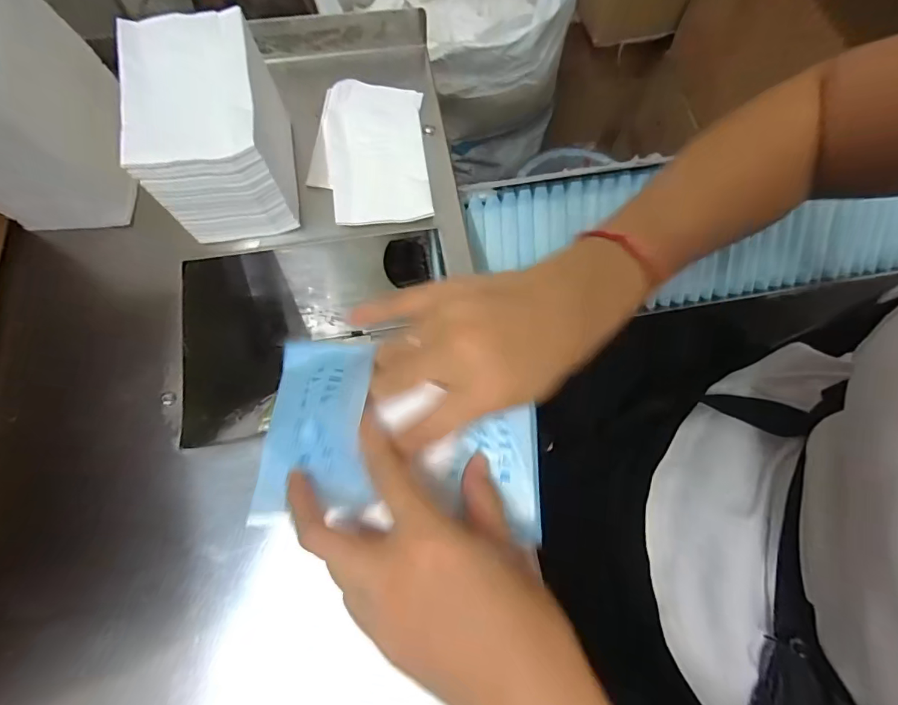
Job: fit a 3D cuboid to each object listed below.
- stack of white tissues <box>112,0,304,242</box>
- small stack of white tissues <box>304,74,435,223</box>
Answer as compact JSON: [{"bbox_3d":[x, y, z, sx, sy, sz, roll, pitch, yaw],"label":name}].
[{"bbox_3d":[-0.137,-0.134,0.274,0.078,0.077,0.096,-13,72,-5],"label":"stack of white tissues"},{"bbox_3d":[-0.057,-0.147,0.322,0.080,0.007,0.123,-5,72,-2],"label":"small stack of white tissues"}]

